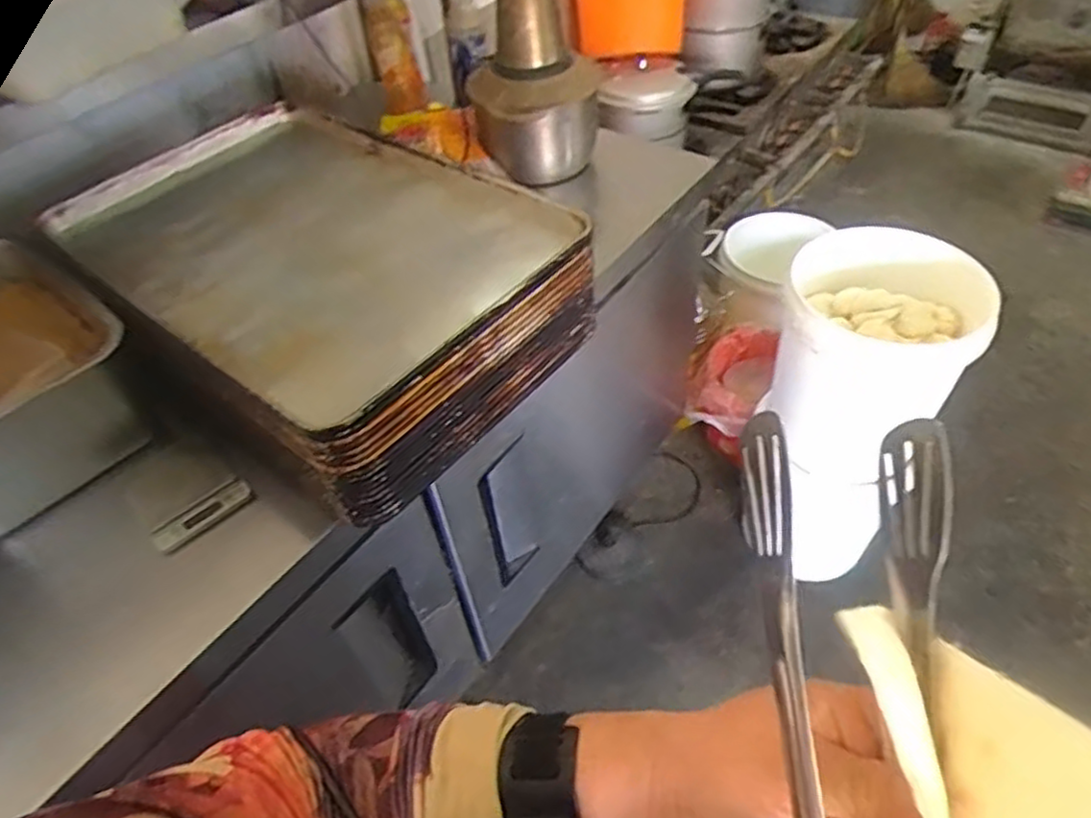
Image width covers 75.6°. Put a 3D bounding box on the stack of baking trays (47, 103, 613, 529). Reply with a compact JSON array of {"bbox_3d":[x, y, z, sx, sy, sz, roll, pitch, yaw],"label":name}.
[{"bbox_3d":[-0.286,-0.161,0.874,0.605,0.137,0.421,26,55,26],"label":"stack of baking trays"}]

